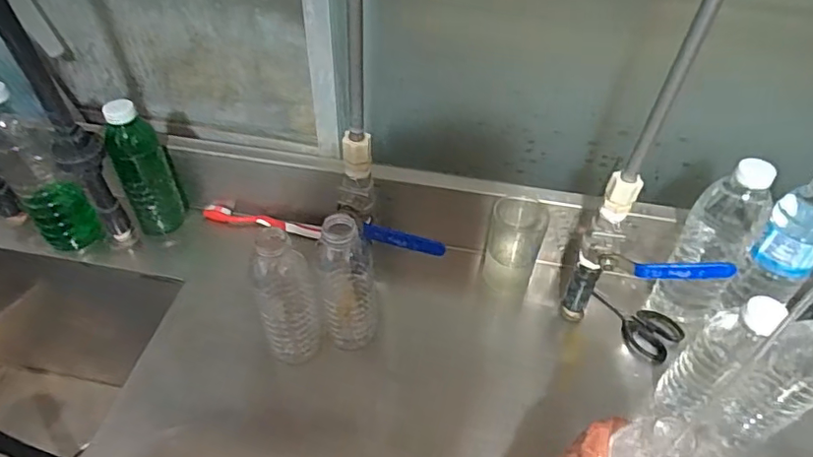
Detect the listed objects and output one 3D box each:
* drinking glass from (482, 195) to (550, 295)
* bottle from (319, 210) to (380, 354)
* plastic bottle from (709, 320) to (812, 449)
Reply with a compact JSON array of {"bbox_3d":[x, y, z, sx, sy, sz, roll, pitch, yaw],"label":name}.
[{"bbox_3d":[0.123,0.019,0.631,0.060,0.108,0.061,2,47,-2],"label":"drinking glass"},{"bbox_3d":[-0.057,0.054,0.560,0.056,0.173,0.054,0,47,-4],"label":"bottle"},{"bbox_3d":[0.327,0.143,0.481,0.051,0.179,0.051,-24,53,-23],"label":"plastic bottle"}]

